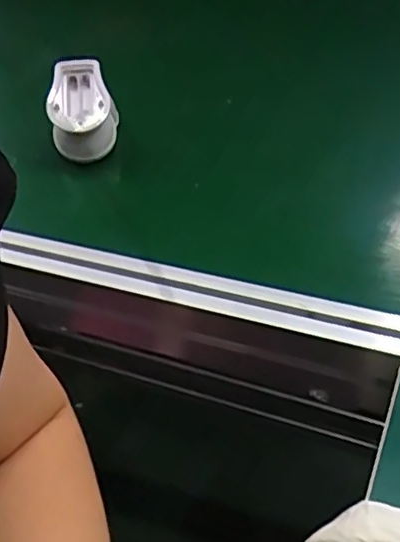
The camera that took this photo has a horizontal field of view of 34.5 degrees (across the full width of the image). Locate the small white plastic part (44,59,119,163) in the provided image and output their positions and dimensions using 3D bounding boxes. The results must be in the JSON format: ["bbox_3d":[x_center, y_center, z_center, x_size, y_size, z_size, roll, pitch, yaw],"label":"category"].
[{"bbox_3d":[-0.119,-0.158,0.654,0.066,0.095,0.062,-11,38,-6],"label":"small white plastic part"}]

